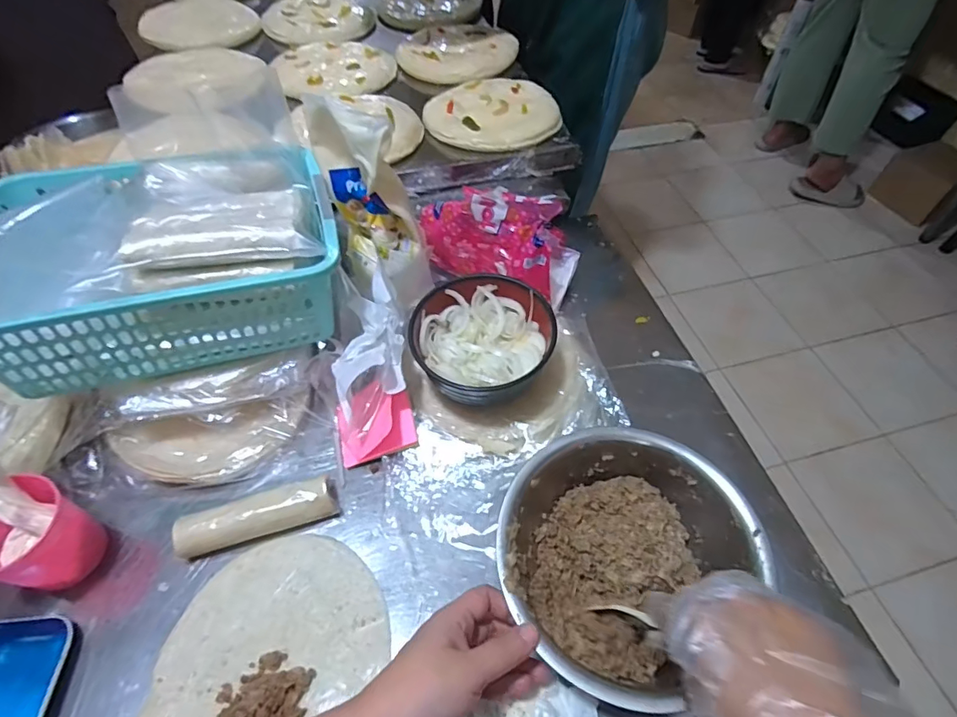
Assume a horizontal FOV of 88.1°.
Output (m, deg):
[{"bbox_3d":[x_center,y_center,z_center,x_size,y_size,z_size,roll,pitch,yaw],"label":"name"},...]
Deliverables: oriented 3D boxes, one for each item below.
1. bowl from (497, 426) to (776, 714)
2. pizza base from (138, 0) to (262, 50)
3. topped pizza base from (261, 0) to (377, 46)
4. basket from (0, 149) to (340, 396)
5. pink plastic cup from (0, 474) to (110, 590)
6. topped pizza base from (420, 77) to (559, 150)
[{"bbox_3d":[0.108,0.152,0.393,0.183,0.074,0.173,0,54,-1],"label":"bowl"},{"bbox_3d":[-0.518,-0.624,0.920,0.196,0.022,0.192,-23,58,-17],"label":"pizza base"},{"bbox_3d":[-0.299,-0.638,0.924,0.215,0.028,0.185,-37,63,-24],"label":"topped pizza base"},{"bbox_3d":[-0.293,-0.100,0.480,0.297,0.123,0.217,-16,56,-12],"label":"basket"},{"bbox_3d":[-0.362,0.147,0.405,0.069,0.087,0.072,0,54,-1],"label":"pink plastic cup"},{"bbox_3d":[0.017,-0.360,0.718,0.185,0.019,0.185,0,54,-1],"label":"topped pizza base"}]

